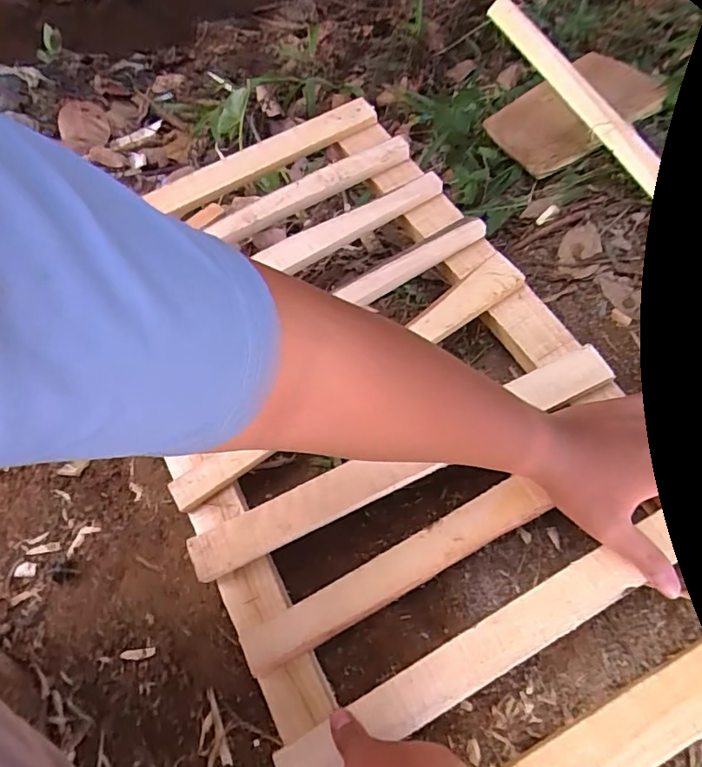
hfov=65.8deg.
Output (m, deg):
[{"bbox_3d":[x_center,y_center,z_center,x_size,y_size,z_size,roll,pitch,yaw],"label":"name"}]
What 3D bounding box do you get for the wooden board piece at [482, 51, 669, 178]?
[{"bbox_3d":[0.294,-0.370,0.735,0.195,0.018,0.187,-29,47,5],"label":"wooden board piece"}]

